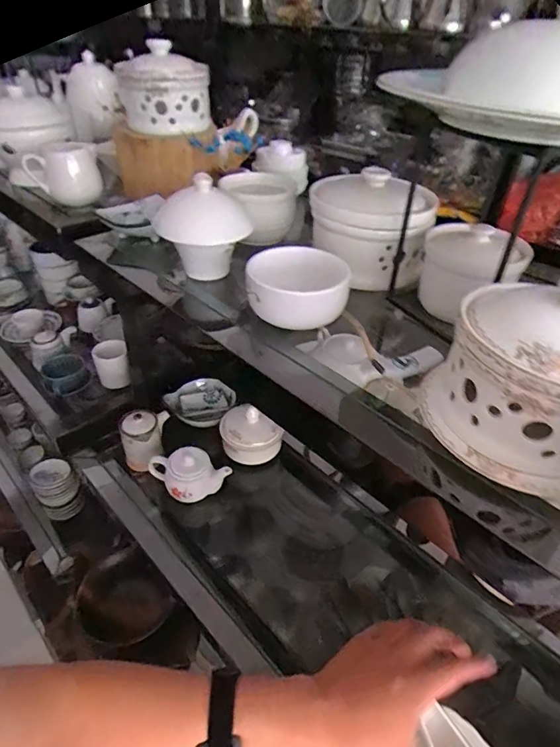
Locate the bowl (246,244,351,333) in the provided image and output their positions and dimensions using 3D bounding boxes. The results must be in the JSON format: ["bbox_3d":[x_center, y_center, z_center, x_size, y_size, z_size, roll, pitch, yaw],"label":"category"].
[{"bbox_3d":[0.018,-0.083,0.443,0.094,0.053,0.094,1,40,-1],"label":"bowl"}]

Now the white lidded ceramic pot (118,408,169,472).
[{"bbox_3d":[-0.217,0.107,0.722,0.067,0.090,0.068,1,40,-1],"label":"white lidded ceramic pot"}]

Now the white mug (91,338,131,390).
[{"bbox_3d":[-0.326,-0.021,0.870,0.062,0.077,0.063,-16,43,-21],"label":"white mug"}]

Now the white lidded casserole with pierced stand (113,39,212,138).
[{"bbox_3d":[-0.159,-0.389,0.616,0.120,0.091,0.105,-8,41,-13],"label":"white lidded casserole with pierced stand"}]

